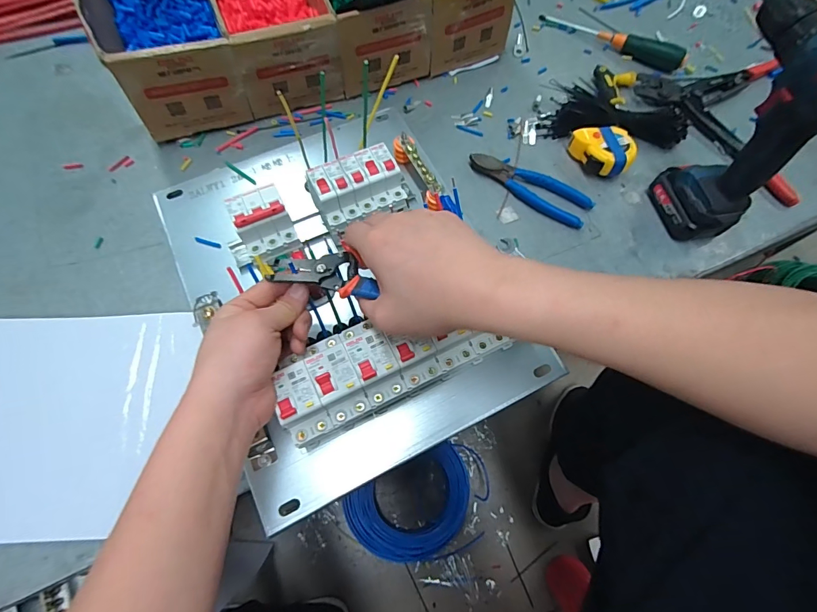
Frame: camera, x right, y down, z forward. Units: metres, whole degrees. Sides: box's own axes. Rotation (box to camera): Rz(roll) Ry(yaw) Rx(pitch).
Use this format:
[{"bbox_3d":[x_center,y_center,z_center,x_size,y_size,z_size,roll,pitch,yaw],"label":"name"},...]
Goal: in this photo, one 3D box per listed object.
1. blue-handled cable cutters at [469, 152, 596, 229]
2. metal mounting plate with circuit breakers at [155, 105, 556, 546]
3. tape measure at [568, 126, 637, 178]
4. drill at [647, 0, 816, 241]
[{"bbox_3d":[0.152,-0.150,0.519,0.162,0.014,0.046,26,68,9],"label":"blue-handled cable cutters"},{"bbox_3d":[-0.078,-0.039,0.424,0.295,0.086,0.399,-24,70,-13],"label":"metal mounting plate with circuit breakers"},{"bbox_3d":[0.258,-0.204,0.535,0.061,0.035,0.073,-26,70,-13],"label":"tape measure"},{"bbox_3d":[0.352,-0.202,0.440,0.070,0.219,0.187,-6,67,-5],"label":"drill"}]

